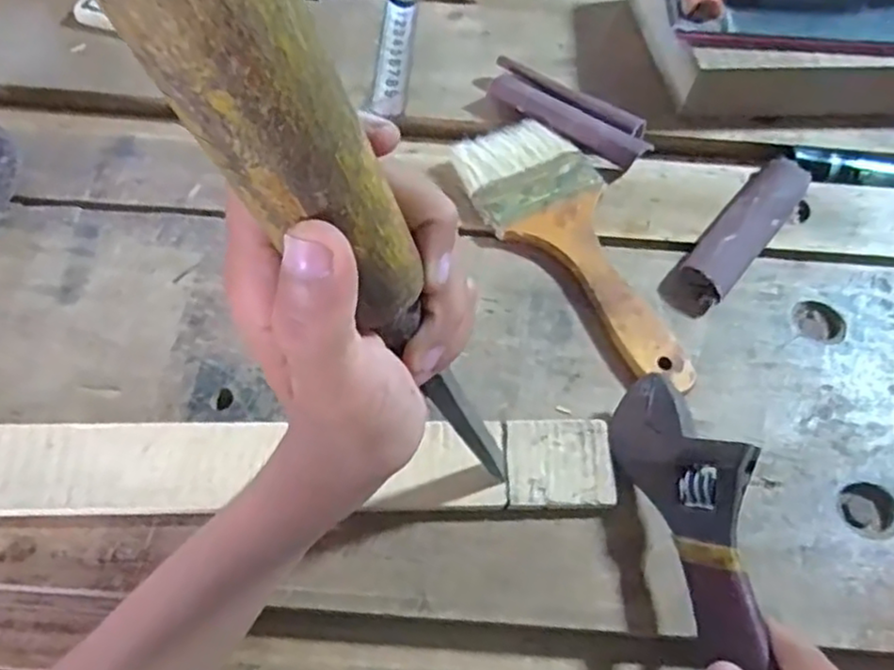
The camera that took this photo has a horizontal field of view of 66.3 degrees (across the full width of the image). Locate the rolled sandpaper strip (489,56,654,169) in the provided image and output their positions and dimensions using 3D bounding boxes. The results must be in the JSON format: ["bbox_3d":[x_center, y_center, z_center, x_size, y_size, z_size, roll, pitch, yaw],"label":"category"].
[{"bbox_3d":[0.073,-0.136,0.420,0.108,0.019,0.034,36,67,16],"label":"rolled sandpaper strip"}]

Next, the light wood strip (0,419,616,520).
[{"bbox_3d":[-0.129,0.062,0.313,0.410,0.011,0.042,0,62,-2],"label":"light wood strip"}]

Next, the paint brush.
[{"bbox_3d":[0.075,-0.049,0.378,0.070,0.017,0.181,-28,66,-15],"label":"paint brush"}]

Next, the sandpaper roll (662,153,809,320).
[{"bbox_3d":[0.165,-0.058,0.386,0.033,0.021,0.116,37,67,16],"label":"sandpaper roll"}]

